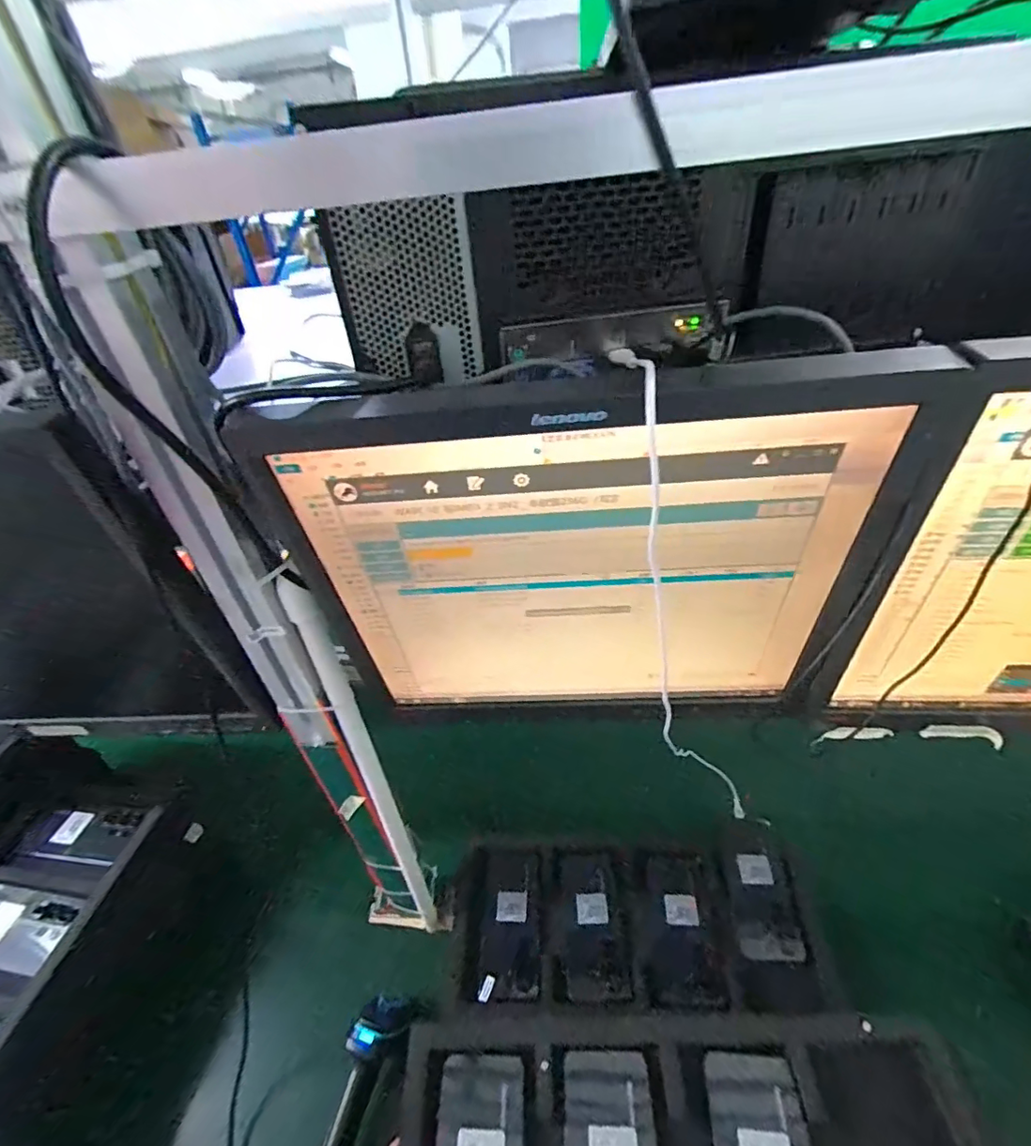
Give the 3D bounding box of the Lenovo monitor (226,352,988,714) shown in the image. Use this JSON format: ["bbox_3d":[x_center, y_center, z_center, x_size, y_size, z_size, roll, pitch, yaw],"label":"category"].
[{"bbox_3d":[0.049,0.014,0.368,0.378,0.294,0.062,-2,37,8],"label":"Lenovo monitor"}]

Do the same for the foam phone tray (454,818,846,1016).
[{"bbox_3d":[0.154,0.458,0.704,0.458,0.036,0.201,-4,37,5],"label":"foam phone tray"}]

